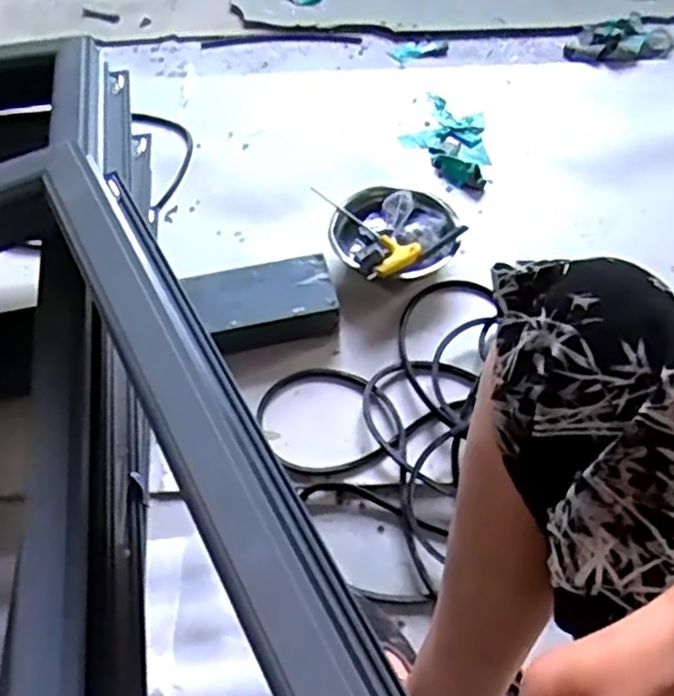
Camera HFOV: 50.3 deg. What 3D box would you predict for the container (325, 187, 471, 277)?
[{"bbox_3d":[0.080,-0.161,1.055,0.176,0.073,0.182,0,55,0],"label":"container"}]

